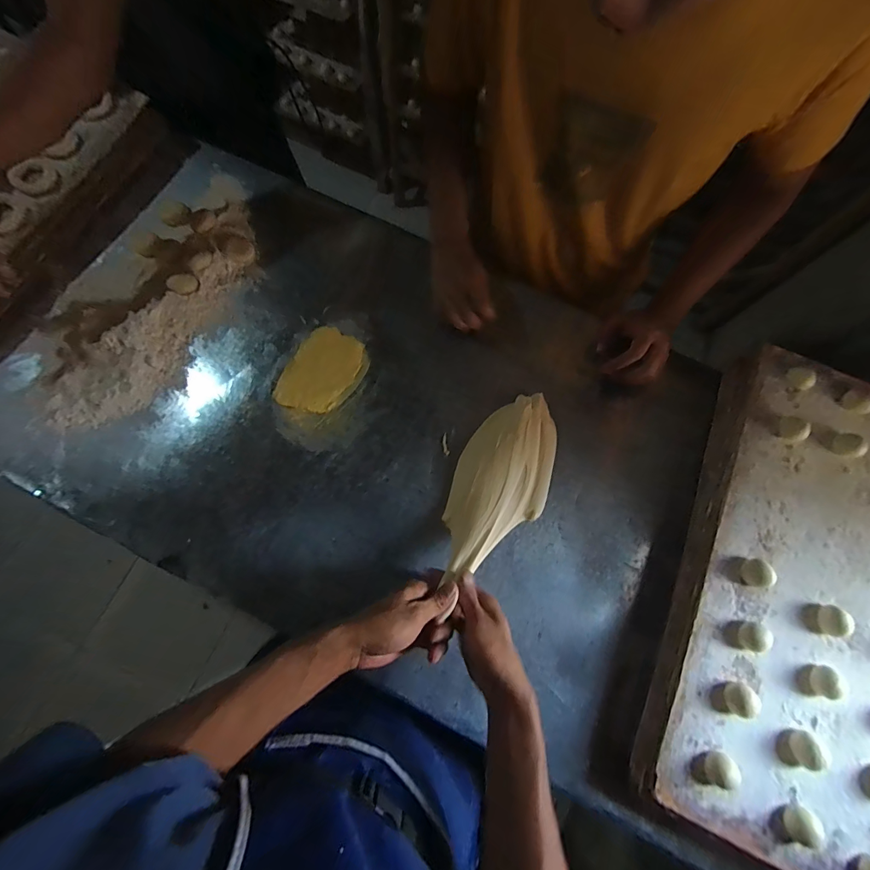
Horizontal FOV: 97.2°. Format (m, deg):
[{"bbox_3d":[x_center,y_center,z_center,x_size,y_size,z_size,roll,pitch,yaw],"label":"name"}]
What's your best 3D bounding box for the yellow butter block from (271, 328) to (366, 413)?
[{"bbox_3d":[-0.169,-0.097,0.568,0.091,0.010,0.137,27,75,6],"label":"yellow butter block"}]

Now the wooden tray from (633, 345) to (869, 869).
[{"bbox_3d":[0.539,0.218,0.466,0.435,0.050,0.602,24,75,5],"label":"wooden tray"}]

